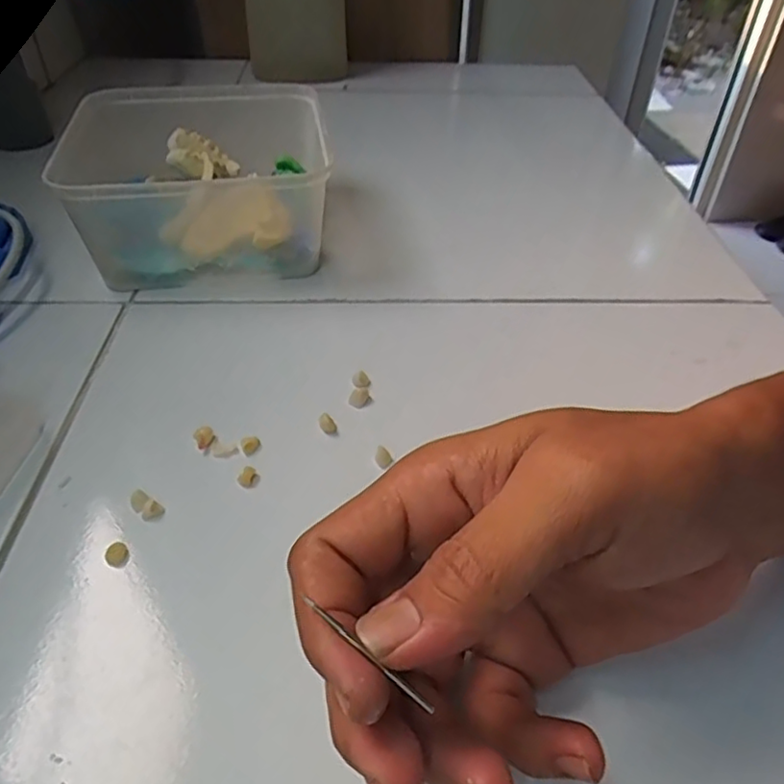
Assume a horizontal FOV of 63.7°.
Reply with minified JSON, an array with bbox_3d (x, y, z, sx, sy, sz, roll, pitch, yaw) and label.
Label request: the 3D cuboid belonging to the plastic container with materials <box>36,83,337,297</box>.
[{"bbox_3d":[-0.132,-0.140,0.425,0.172,0.076,0.176,-5,44,-8],"label":"plastic container with materials"}]

